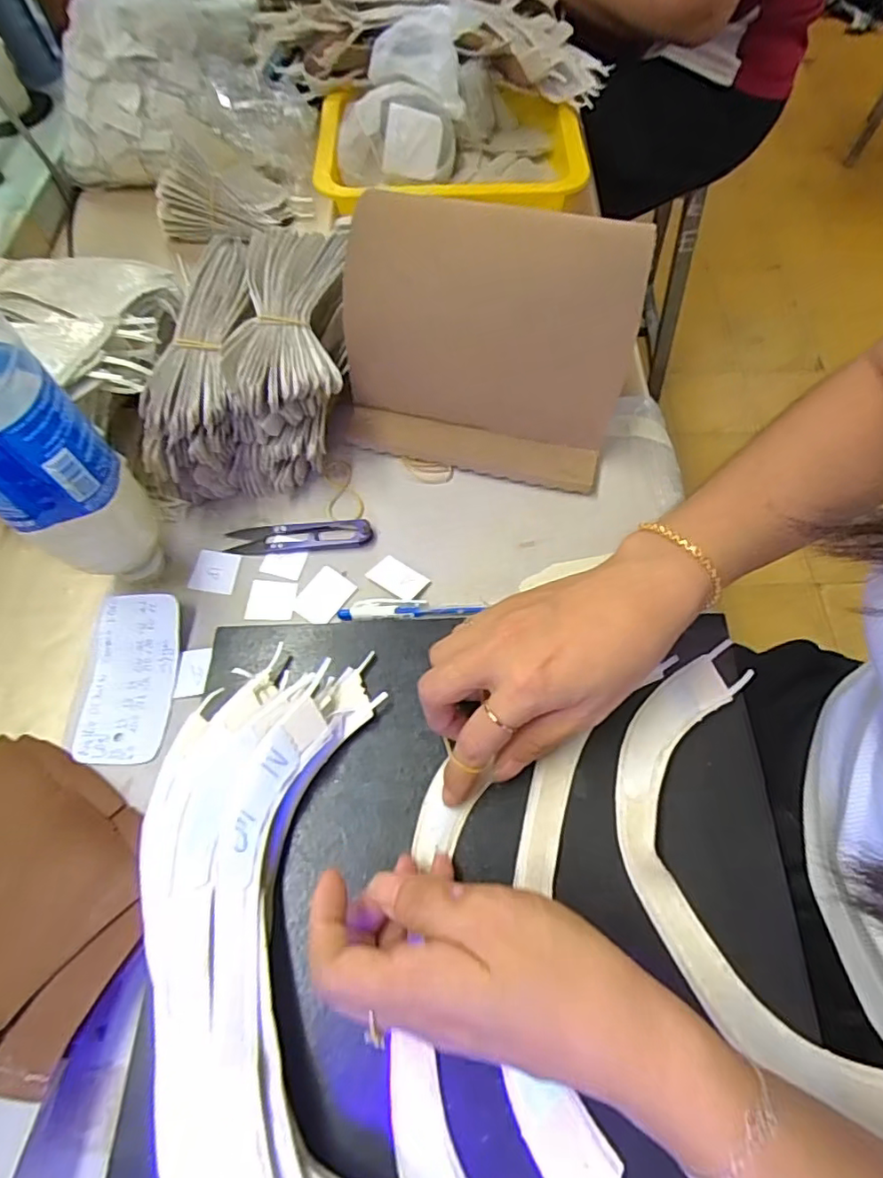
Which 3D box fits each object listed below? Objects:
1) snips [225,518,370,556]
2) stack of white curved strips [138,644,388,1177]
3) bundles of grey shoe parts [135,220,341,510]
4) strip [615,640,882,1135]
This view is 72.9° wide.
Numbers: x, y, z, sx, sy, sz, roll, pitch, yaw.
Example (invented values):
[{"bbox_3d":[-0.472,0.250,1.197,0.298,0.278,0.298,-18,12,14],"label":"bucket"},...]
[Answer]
[{"bbox_3d":[-0.098,-0.037,0.412,0.099,0.009,0.023,-4,63,0],"label":"snips"},{"bbox_3d":[-0.075,0.164,0.267,0.118,0.030,0.281,-9,60,-3],"label":"stack of white curved strips"},{"bbox_3d":[-0.133,-0.171,0.437,0.129,0.087,0.214,-3,63,0],"label":"bundles of grey shoe parts"},{"bbox_3d":[0.140,0.135,0.286,0.094,0.016,0.212,-11,64,-4],"label":"strip"}]

